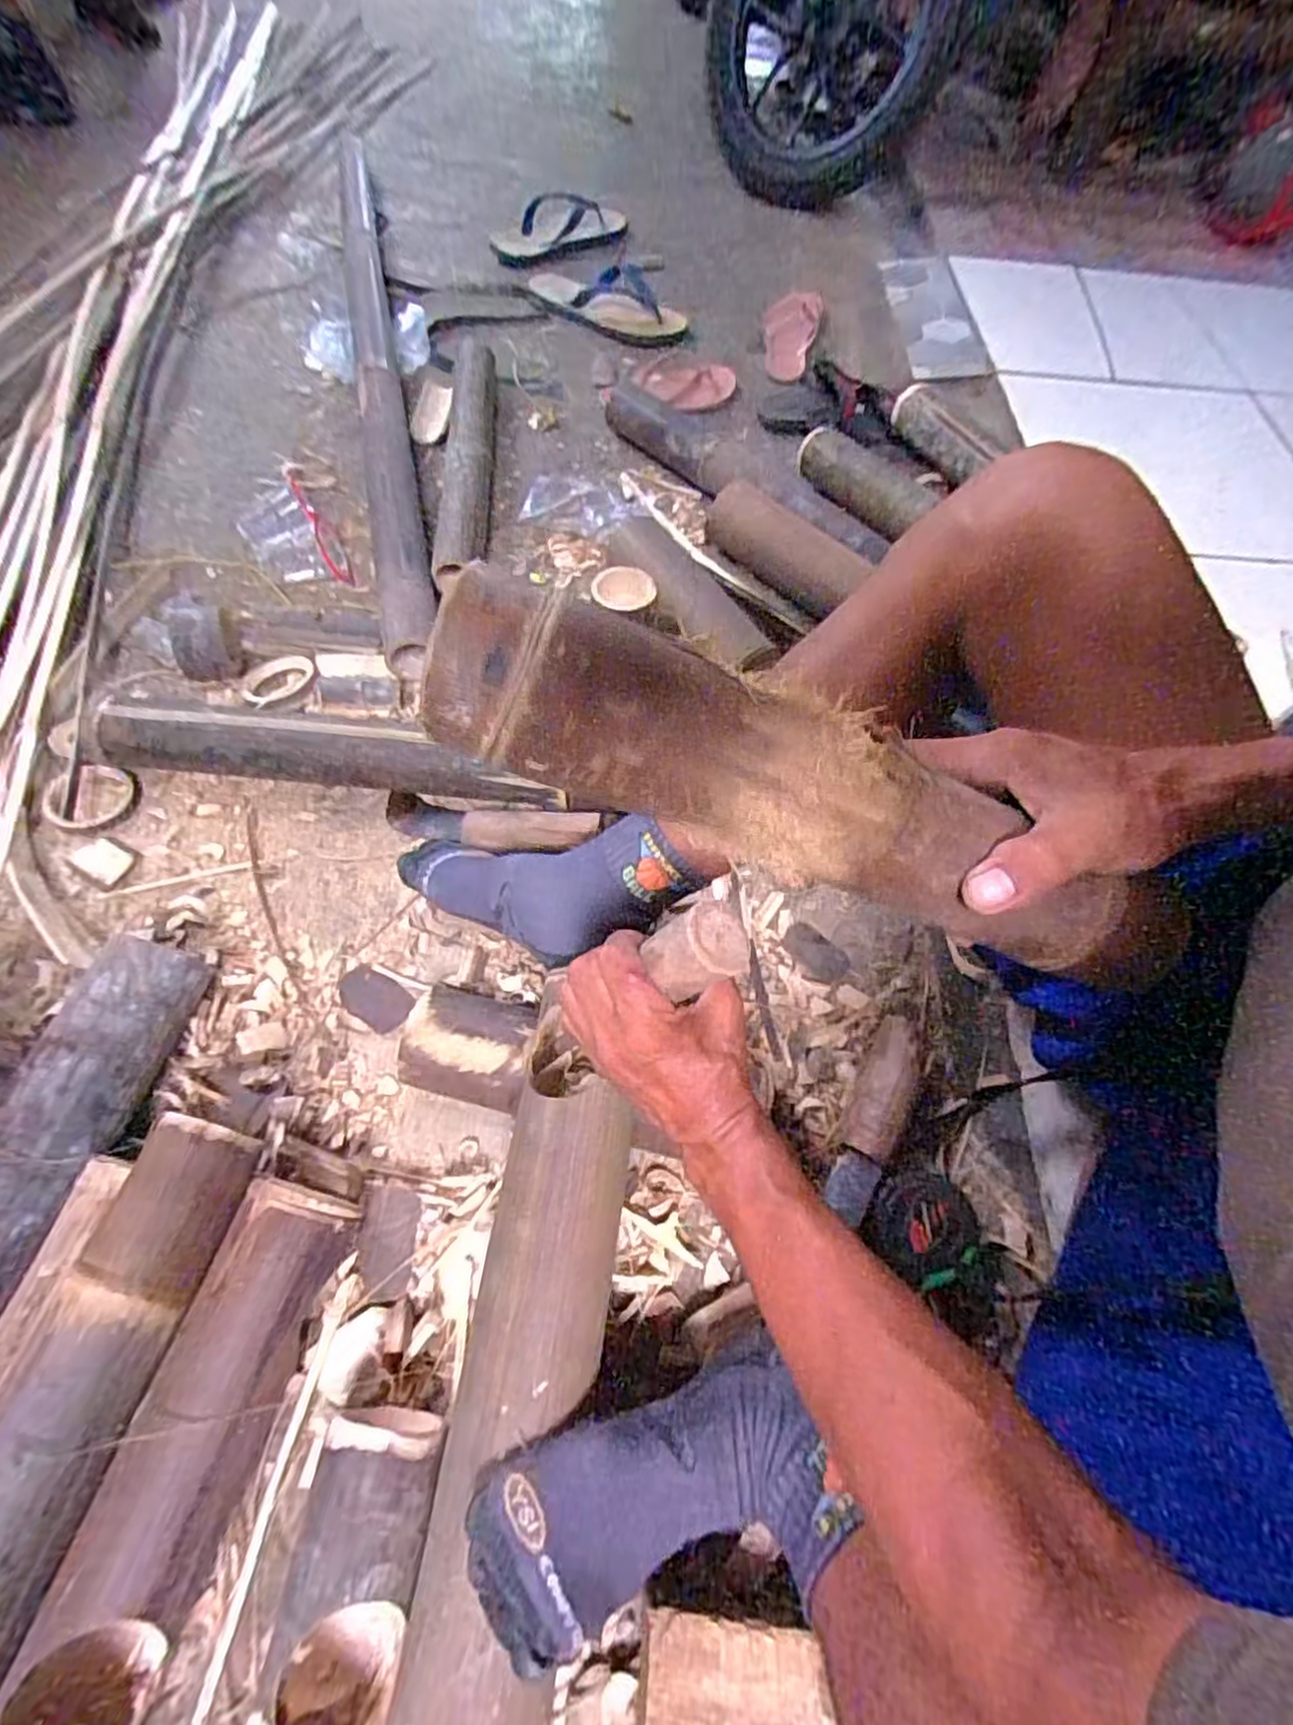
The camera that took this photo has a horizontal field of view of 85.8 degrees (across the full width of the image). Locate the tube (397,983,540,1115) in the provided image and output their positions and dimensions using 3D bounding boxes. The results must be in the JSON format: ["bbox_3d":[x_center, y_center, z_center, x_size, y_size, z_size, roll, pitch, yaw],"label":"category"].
[{"bbox_3d":[-0.136,0.141,0.548,0.094,0.051,0.086,14,60,2],"label":"tube"}]

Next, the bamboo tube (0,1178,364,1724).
[{"bbox_3d":[-0.262,0.361,0.379,0.063,0.066,0.344,13,60,2],"label":"bamboo tube"}]

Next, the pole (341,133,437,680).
[{"bbox_3d":[-0.404,-0.788,1.026,0.064,0.055,1.332,-10,62,-11],"label":"pole"}]

